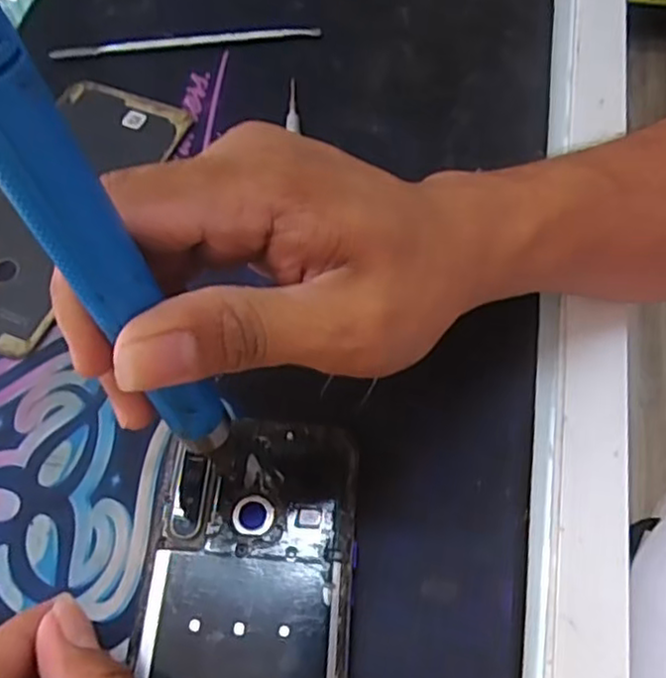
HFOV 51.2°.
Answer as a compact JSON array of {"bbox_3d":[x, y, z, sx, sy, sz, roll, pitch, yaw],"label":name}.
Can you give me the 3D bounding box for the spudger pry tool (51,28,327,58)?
[{"bbox_3d":[-0.081,-0.164,0.381,0.146,0.005,0.008,-6,61,-1],"label":"spudger pry tool"}]

